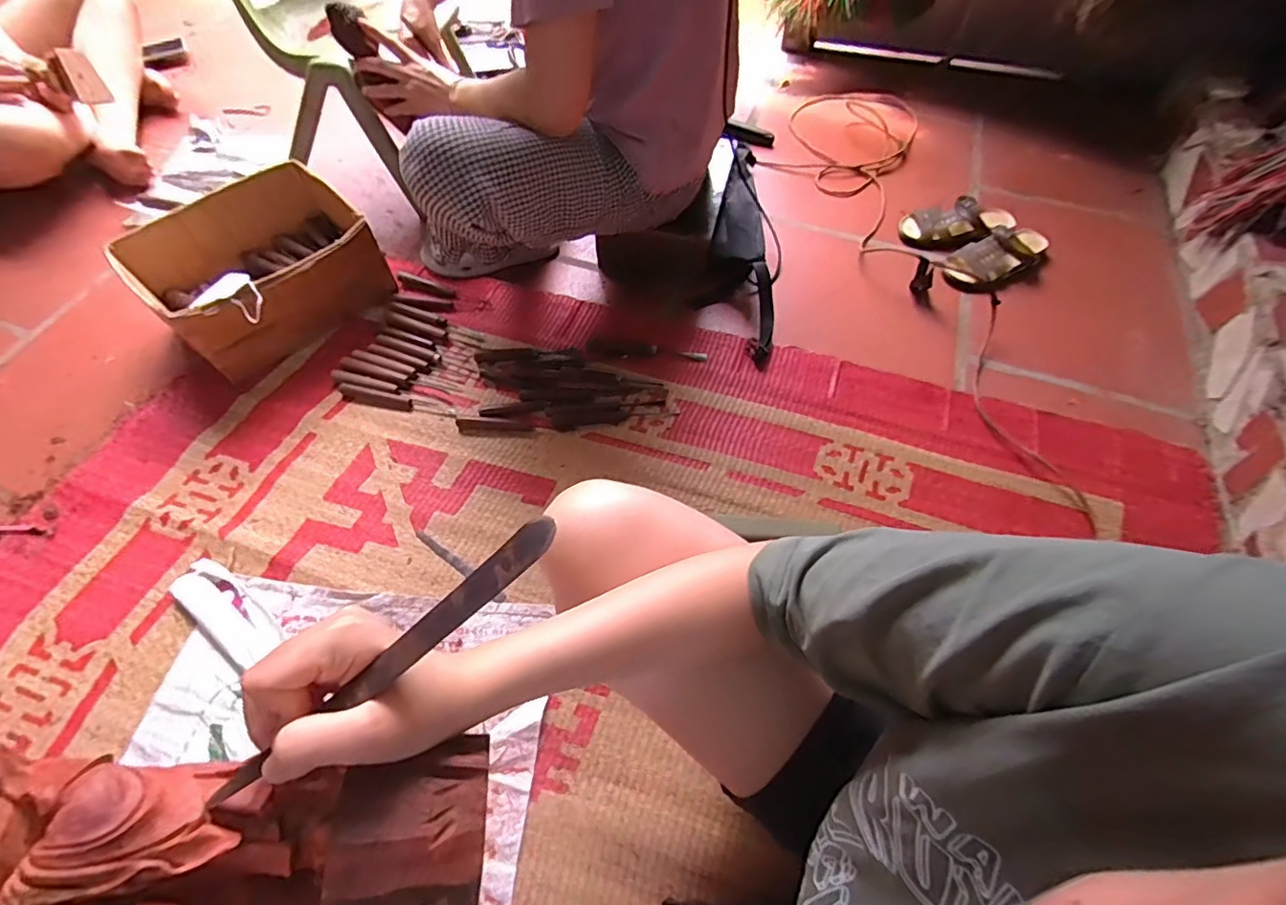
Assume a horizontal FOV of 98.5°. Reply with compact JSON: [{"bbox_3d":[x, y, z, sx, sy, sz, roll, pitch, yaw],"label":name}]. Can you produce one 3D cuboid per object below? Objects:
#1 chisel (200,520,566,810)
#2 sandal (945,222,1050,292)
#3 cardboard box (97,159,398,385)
[{"bbox_3d":[-0.119,0.097,0.261,0.196,0.009,0.019,-39,67,-1],"label":"chisel"},{"bbox_3d":[0.690,-0.378,1.063,0.245,0.055,0.111,-25,64,-15],"label":"sandal"},{"bbox_3d":[-0.641,-0.308,0.939,0.271,0.153,0.313,37,65,17],"label":"cardboard box"}]

